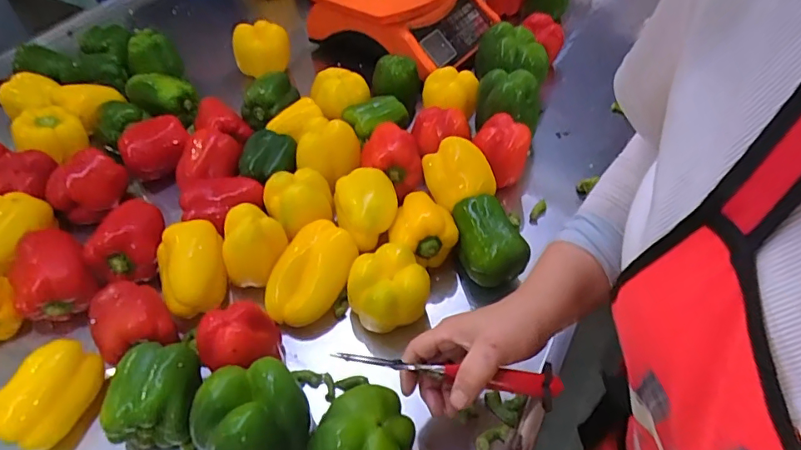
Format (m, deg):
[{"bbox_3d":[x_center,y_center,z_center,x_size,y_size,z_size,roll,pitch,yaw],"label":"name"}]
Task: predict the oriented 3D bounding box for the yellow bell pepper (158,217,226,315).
[{"bbox_3d":[-0.232,0.047,0.552,0.069,0.058,0.092,-20,51,-17],"label":"yellow bell pepper"}]

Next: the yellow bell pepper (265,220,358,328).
[{"bbox_3d":[-0.101,0.057,0.565,0.074,0.056,0.117,29,73,3],"label":"yellow bell pepper"}]

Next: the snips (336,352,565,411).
[{"bbox_3d":[0.039,0.119,0.400,0.182,0.027,0.024,7,49,4],"label":"snips"}]

